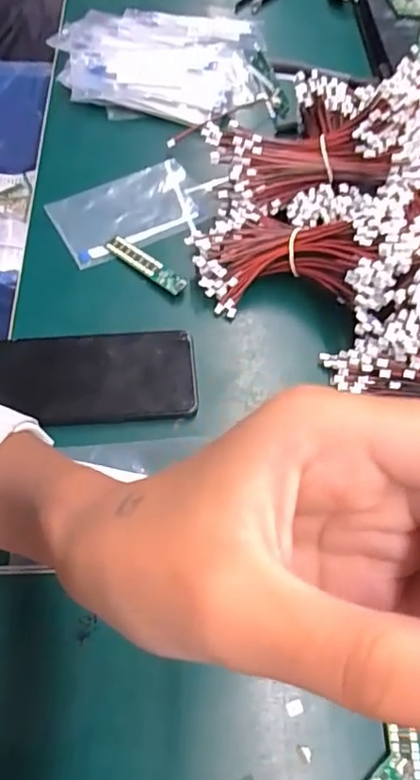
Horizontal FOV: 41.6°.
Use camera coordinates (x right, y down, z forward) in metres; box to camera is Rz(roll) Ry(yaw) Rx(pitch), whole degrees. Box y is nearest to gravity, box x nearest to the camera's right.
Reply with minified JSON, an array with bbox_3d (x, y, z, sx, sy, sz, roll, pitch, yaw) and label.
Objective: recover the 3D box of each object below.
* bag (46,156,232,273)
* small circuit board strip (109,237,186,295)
[{"bbox_3d":[-0.061,-0.164,0.495,0.151,0.007,0.077,-26,66,-17],"label":"bag"},{"bbox_3d":[-0.054,-0.105,0.463,0.080,0.008,0.017,37,65,15],"label":"small circuit board strip"}]

